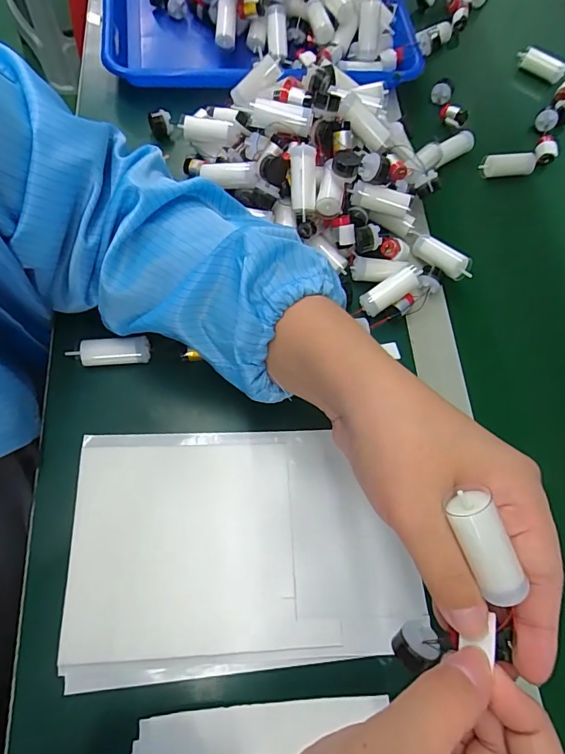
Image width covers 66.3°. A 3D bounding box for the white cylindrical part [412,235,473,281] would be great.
[{"bbox_3d":[0.141,-0.104,0.383,0.018,0.018,0.058,-38,62,-17],"label":"white cylindrical part"}]

